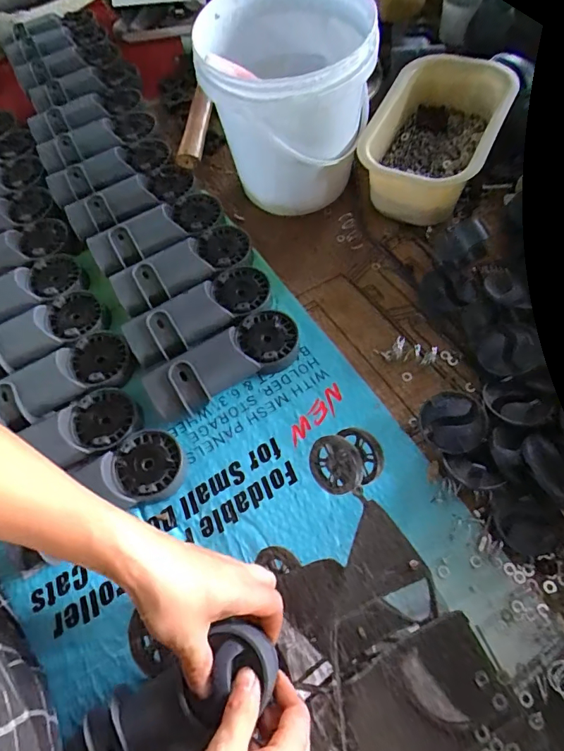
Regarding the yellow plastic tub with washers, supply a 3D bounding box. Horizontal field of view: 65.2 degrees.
[{"bbox_3d":[0.178,-0.276,0.521,0.132,0.089,0.221,21,69,15],"label":"yellow plastic tub with washers"}]

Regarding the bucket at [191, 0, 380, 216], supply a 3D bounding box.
[{"bbox_3d":[0.006,-0.300,0.493,0.169,0.166,0.170,-1,65,1],"label":"bucket"}]

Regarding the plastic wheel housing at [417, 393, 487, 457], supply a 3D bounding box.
[{"bbox_3d":[0.157,0.047,0.410,0.052,0.030,0.054,-1,65,1],"label":"plastic wheel housing"}]

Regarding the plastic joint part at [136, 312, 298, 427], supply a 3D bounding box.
[{"bbox_3d":[-0.058,-0.013,0.449,0.164,0.044,0.061,-33,66,-9],"label":"plastic joint part"}]

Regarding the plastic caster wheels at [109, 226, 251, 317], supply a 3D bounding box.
[{"bbox_3d":[-0.110,-0.125,0.503,0.158,0.026,0.066,-31,68,-12],"label":"plastic caster wheels"}]

